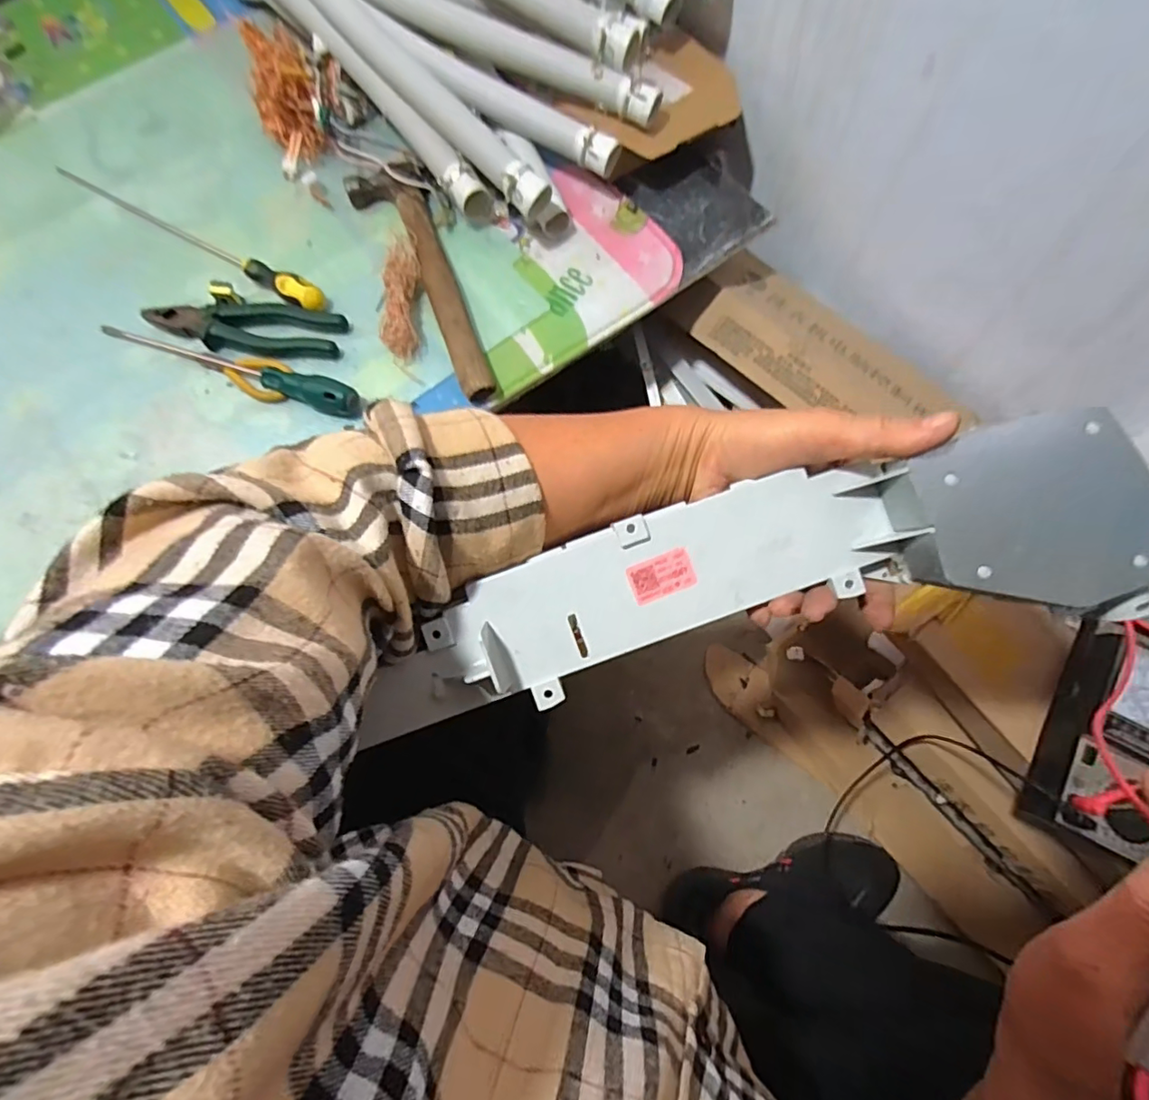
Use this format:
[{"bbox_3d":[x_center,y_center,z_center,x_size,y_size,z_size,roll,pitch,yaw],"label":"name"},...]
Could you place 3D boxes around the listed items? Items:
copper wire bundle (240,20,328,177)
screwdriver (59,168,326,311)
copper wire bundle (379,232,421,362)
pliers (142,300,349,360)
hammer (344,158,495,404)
[{"bbox_3d":[-0.307,-0.498,0.616,0.083,0.066,0.147,-16,71,-4],"label":"copper wire bundle"},{"bbox_3d":[-0.409,-0.328,0.591,0.367,0.021,0.024,28,73,11],"label":"screwdriver"},{"bbox_3d":[-0.169,-0.250,0.552,0.034,0.032,0.129,-1,70,1],"label":"copper wire bundle"},{"bbox_3d":[-0.321,-0.221,0.549,0.193,0.023,0.053,8,71,5],"label":"pliers"},{"bbox_3d":[-0.142,-0.276,0.561,0.085,0.036,0.299,-25,71,-7],"label":"hammer"}]

